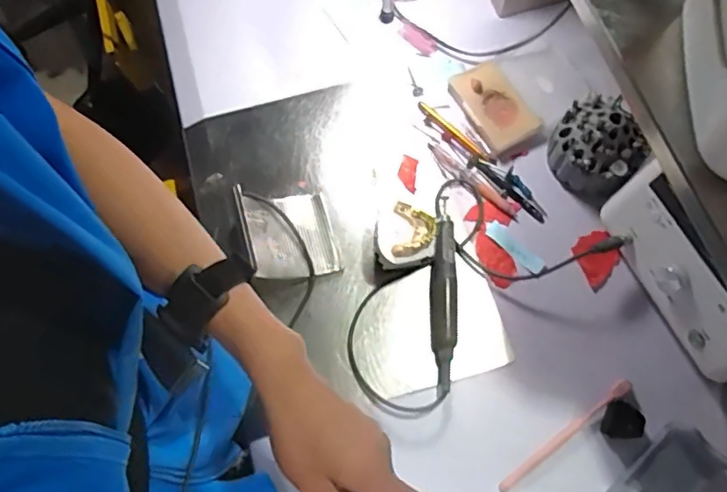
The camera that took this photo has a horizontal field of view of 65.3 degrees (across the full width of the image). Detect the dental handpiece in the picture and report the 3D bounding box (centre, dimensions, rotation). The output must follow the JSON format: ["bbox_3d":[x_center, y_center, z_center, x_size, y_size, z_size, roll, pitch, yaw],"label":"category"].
[{"bbox_3d":[0.090,0.049,0.634,0.029,0.025,0.225,2,69,2],"label":"dental handpiece"}]

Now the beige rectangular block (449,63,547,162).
[{"bbox_3d":[0.167,-0.176,0.709,0.073,0.018,0.131,-28,71,-9],"label":"beige rectangular block"}]

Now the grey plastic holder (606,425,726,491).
[{"bbox_3d":[0.293,0.227,0.547,0.101,0.032,0.059,-41,74,-13],"label":"grey plastic holder"}]

